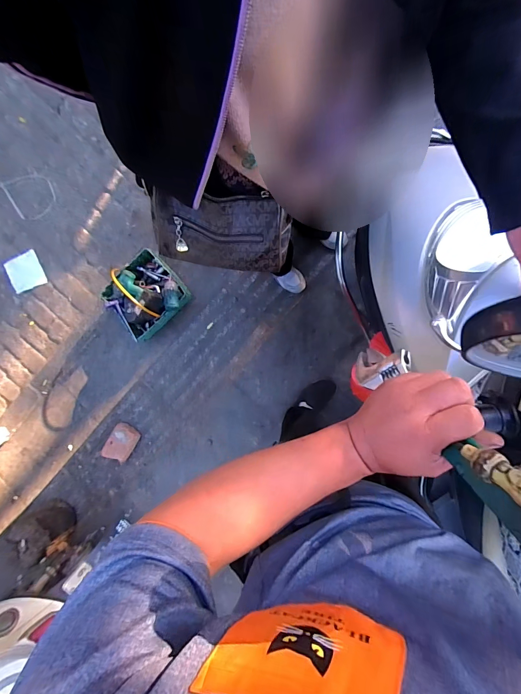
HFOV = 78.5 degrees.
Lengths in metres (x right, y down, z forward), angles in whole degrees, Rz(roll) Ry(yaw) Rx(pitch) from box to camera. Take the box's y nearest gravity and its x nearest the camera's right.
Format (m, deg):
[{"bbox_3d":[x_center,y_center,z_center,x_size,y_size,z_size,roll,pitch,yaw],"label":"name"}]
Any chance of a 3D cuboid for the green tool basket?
[{"bbox_3d":[-0.527,-0.236,1.375,0.327,0.197,0.337,-35,87,9],"label":"green tool basket"}]

